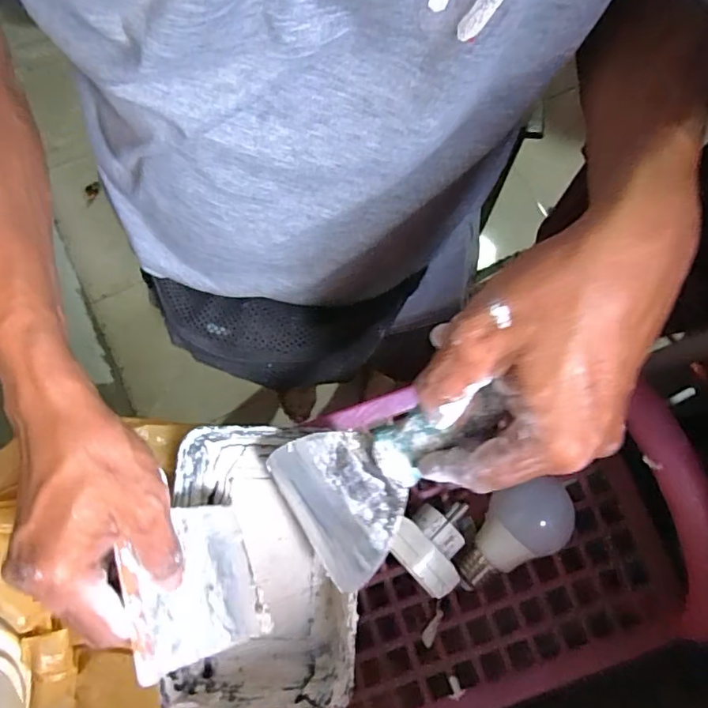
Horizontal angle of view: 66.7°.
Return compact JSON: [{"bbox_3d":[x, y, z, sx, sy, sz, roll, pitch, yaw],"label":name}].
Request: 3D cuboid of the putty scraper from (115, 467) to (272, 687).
[{"bbox_3d":[-0.089,0.125,0.299,0.005,0.100,0.079,-29,67,16],"label":"putty scraper"}]

